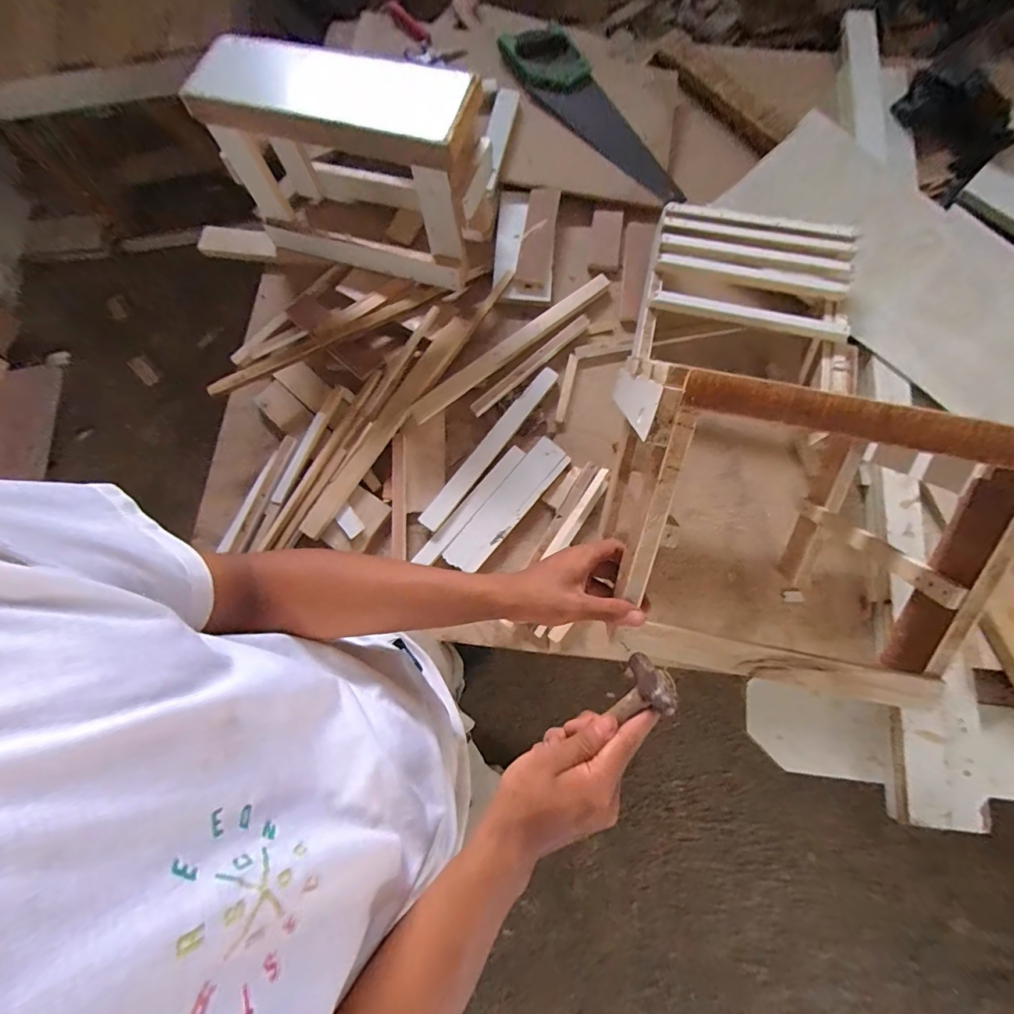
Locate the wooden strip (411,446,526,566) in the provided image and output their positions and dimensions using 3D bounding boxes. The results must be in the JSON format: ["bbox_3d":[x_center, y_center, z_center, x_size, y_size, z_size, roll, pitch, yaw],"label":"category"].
[{"bbox_3d":[-0.055,-0.002,0.683,0.030,0.009,0.228,39,80,9],"label":"wooden strip"}]

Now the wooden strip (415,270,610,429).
[{"bbox_3d":[0.012,-0.265,0.730,0.399,0.018,0.031,-38,80,-8],"label":"wooden strip"}]

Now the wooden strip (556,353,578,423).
[{"bbox_3d":[0.098,-0.193,0.726,0.016,0.011,0.116,13,77,3],"label":"wooden strip"}]

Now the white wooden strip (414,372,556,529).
[{"bbox_3d":[-0.023,-0.095,0.693,0.033,0.013,0.314,38,80,8],"label":"white wooden strip"}]

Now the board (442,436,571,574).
[{"bbox_3d":[0.002,-0.003,0.681,0.057,0.008,0.237,40,80,9],"label":"board"}]

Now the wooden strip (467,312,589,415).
[{"bbox_3d":[0.041,-0.233,0.725,0.247,0.012,0.021,-41,80,-8],"label":"wooden strip"}]

